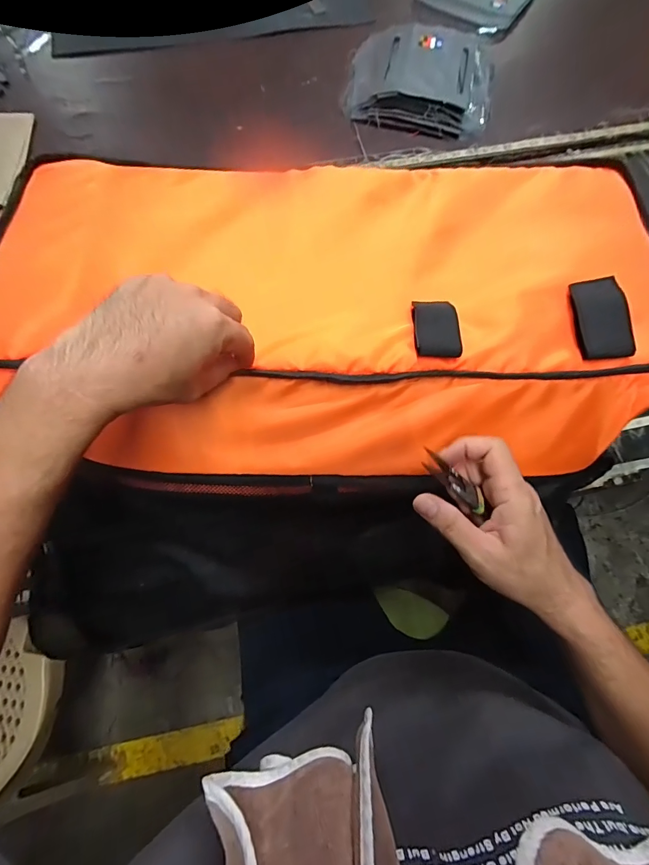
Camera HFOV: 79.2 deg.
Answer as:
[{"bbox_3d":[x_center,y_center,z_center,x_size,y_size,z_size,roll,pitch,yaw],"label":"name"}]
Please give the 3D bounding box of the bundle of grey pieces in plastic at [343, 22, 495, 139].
[{"bbox_3d":[0.190,-0.697,0.765,0.276,0.046,0.269,7,71,1],"label":"bundle of grey pieces in plastic"}]

